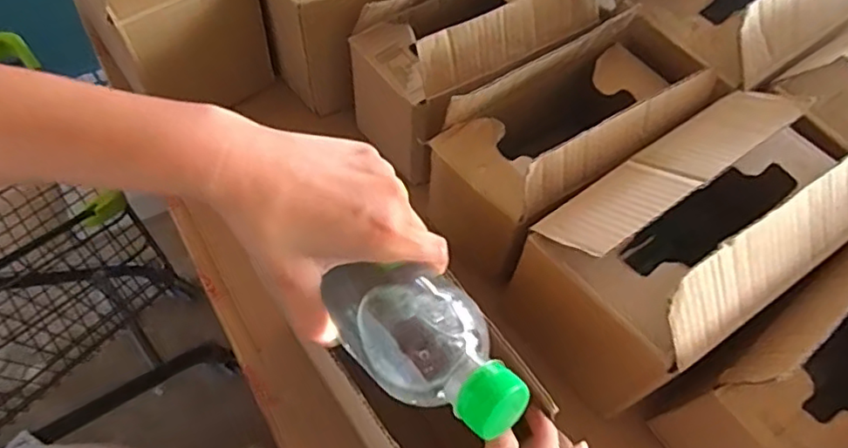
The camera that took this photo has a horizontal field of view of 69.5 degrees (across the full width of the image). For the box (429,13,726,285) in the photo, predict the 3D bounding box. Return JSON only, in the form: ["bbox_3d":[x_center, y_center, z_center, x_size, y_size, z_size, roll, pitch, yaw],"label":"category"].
[{"bbox_3d":[0.119,-0.064,0.536,0.209,0.174,0.105,-30,68,-16],"label":"box"}]

